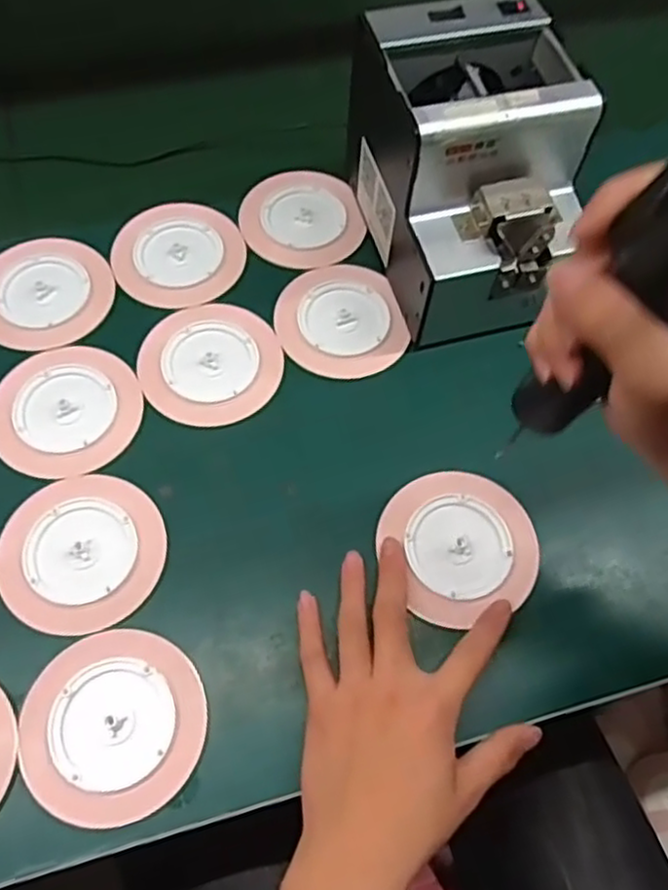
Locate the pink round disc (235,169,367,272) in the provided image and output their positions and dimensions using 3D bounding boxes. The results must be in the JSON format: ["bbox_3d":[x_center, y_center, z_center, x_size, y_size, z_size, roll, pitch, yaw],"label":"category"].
[{"bbox_3d":[-0.026,-0.182,0.566,0.093,0.005,0.098,1,63,-2],"label":"pink round disc"}]

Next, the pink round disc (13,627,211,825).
[{"bbox_3d":[-0.124,0.156,0.396,0.099,0.005,0.097,1,63,-2],"label":"pink round disc"}]

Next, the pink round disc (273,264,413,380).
[{"bbox_3d":[0.005,-0.093,0.524,0.091,0.004,0.097,1,63,-2],"label":"pink round disc"}]

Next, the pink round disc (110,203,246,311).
[{"bbox_3d":[-0.120,-0.149,0.547,0.098,0.004,0.101,1,63,-2],"label":"pink round disc"}]

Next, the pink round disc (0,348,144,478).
[{"bbox_3d":[-0.185,-0.025,0.483,0.102,0.004,0.095,1,63,-2],"label":"pink round disc"}]

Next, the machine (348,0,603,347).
[{"bbox_3d":[0.097,-0.186,0.497,0.139,0.142,0.177,-15,65,-9],"label":"machine"}]

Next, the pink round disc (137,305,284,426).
[{"bbox_3d":[-0.088,-0.059,0.505,0.097,0.004,0.096,1,63,-2],"label":"pink round disc"}]

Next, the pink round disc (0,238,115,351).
[{"bbox_3d":[-0.218,-0.114,0.526,0.099,0.005,0.094,13,64,5],"label":"pink round disc"}]

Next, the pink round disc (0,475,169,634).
[{"bbox_3d":[-0.157,0.065,0.439,0.101,0.004,0.096,1,63,-2],"label":"pink round disc"}]

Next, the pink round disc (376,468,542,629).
[{"bbox_3d":[0.081,0.061,0.452,0.092,0.008,0.093,1,63,-2],"label":"pink round disc"}]

